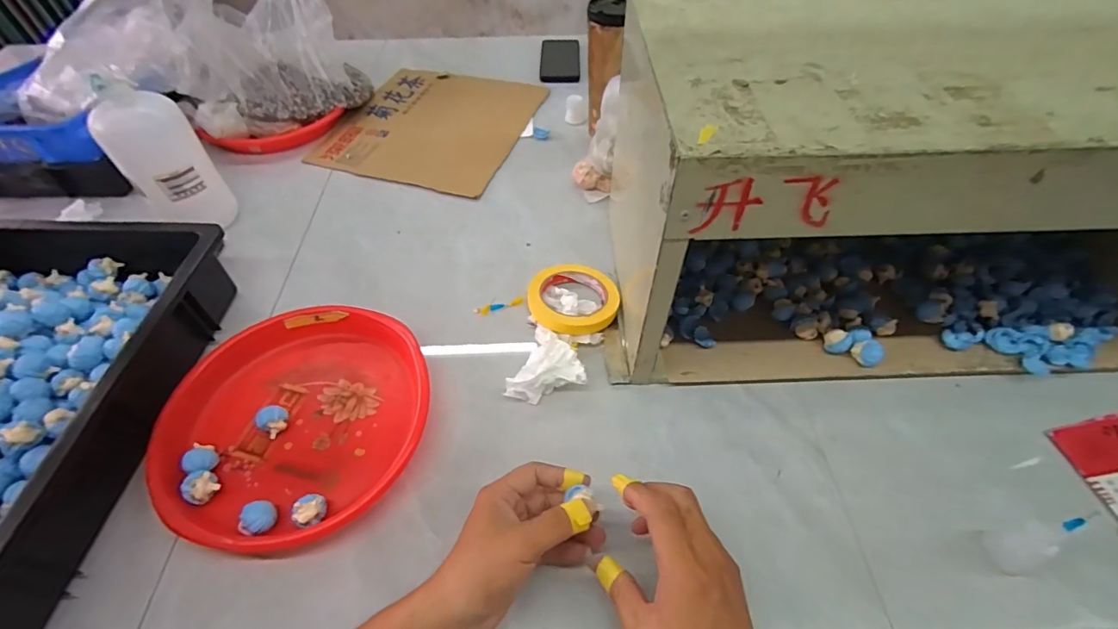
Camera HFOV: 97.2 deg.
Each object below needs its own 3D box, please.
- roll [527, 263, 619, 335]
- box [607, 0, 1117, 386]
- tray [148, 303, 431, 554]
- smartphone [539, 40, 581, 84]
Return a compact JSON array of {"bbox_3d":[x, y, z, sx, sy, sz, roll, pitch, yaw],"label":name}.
[{"bbox_3d":[0.017,-0.017,0.592,0.104,0.025,0.098,0,51,0],"label":"roll"},{"bbox_3d":[0.381,-0.125,0.508,0.634,0.285,0.284,0,51,0],"label":"box"},{"bbox_3d":[-0.258,0.100,0.495,0.247,0.035,0.251,0,51,0],"label":"tray"},{"bbox_3d":[0.003,-0.508,0.985,0.078,0.015,0.143,0,58,4],"label":"smartphone"}]

